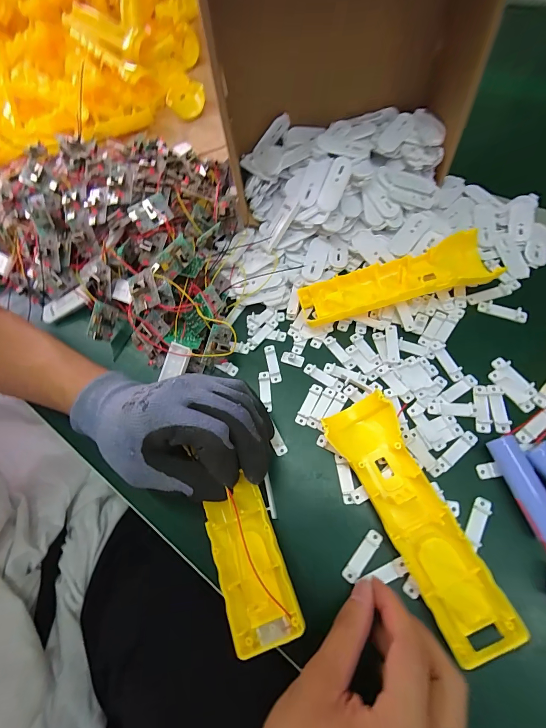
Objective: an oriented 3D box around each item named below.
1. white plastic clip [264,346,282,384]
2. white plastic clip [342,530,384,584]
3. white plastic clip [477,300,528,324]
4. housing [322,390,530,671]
[{"bbox_3d":[0.000,-0.001,0.294,0.009,0.004,0.037,-14,64,3],"label":"white plastic clip"},{"bbox_3d":[0.062,0.133,0.226,0.010,0.005,0.037,35,75,22],"label":"white plastic clip"},{"bbox_3d":[0.193,-0.045,0.274,0.036,0.005,0.011,18,70,17],"label":"white plastic clip"},{"bbox_3d":[0.092,0.099,0.219,0.045,0.019,0.161,-26,64,-2],"label":"housing"}]

